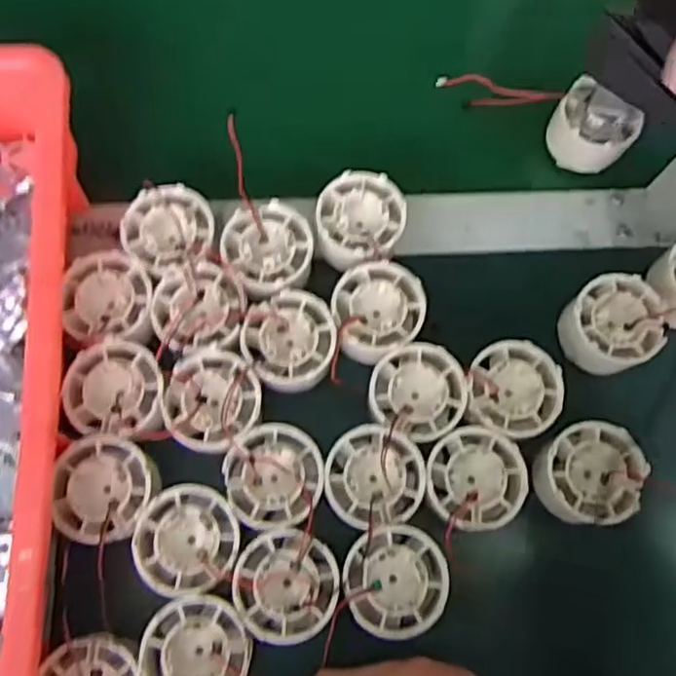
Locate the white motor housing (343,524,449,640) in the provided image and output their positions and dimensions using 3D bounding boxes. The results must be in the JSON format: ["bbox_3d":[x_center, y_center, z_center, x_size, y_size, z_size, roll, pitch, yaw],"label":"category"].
[{"bbox_3d":[0.029,0.123,0.343,0.050,0.023,0.051,1,73,-2],"label":"white motor housing"}]

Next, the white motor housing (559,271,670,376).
[{"bbox_3d":[0.158,-0.006,0.390,0.051,0.035,0.051,1,73,-2],"label":"white motor housing"}]

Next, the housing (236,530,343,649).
[{"bbox_3d":[-0.026,0.126,0.339,0.050,0.018,0.052,3,73,-1],"label":"housing"}]

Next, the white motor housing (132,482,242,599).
[{"bbox_3d":[-0.077,0.104,0.345,0.051,0.019,0.052,-3,73,-3],"label":"white motor housing"}]

